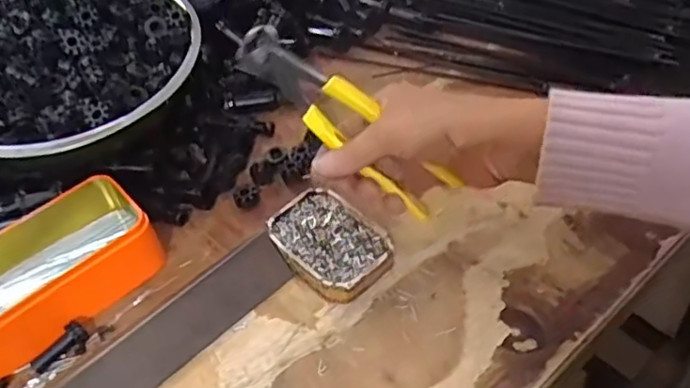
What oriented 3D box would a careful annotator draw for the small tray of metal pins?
[{"bbox_3d":[-0.011,0.035,0.457,0.062,0.018,0.090,-37,53,-25],"label":"small tray of metal pins"}]

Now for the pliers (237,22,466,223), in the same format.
[{"bbox_3d":[0.001,-0.048,0.418,0.165,0.038,0.023,42,58,-6],"label":"pliers"}]

